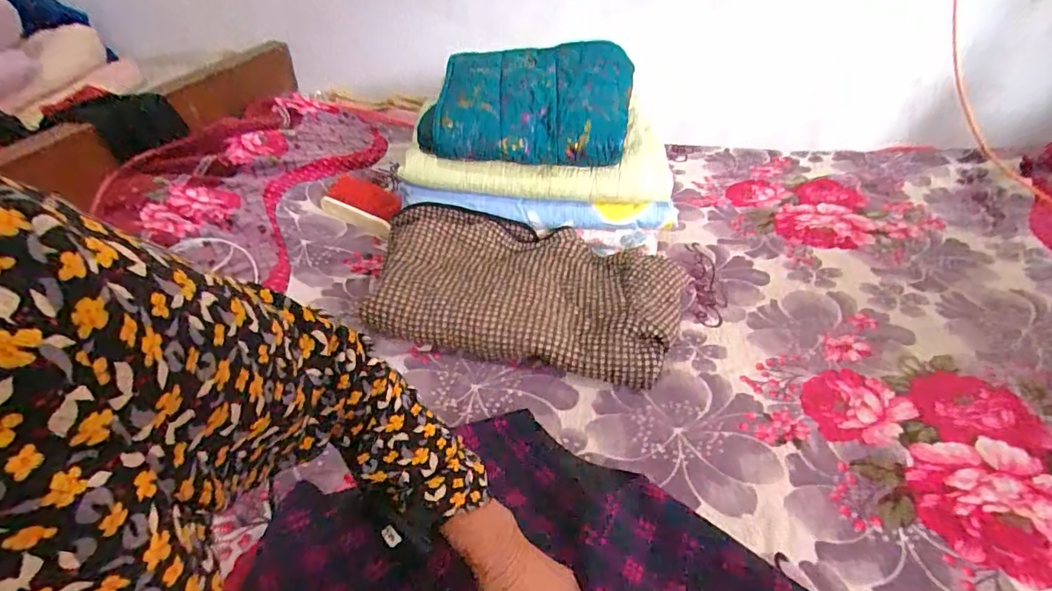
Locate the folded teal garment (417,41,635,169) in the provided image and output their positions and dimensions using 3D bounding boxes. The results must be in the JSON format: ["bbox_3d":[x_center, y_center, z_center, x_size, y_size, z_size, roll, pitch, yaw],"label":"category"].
[{"bbox_3d":[-0.001,-0.328,0.855,0.341,0.144,0.196,4,49,6],"label":"folded teal garment"}]

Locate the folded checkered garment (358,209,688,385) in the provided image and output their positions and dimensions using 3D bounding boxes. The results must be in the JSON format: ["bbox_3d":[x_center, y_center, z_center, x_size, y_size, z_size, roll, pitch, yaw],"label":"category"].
[{"bbox_3d":[-0.016,-0.013,0.803,0.502,0.097,0.293,7,49,9],"label":"folded checkered garment"}]

